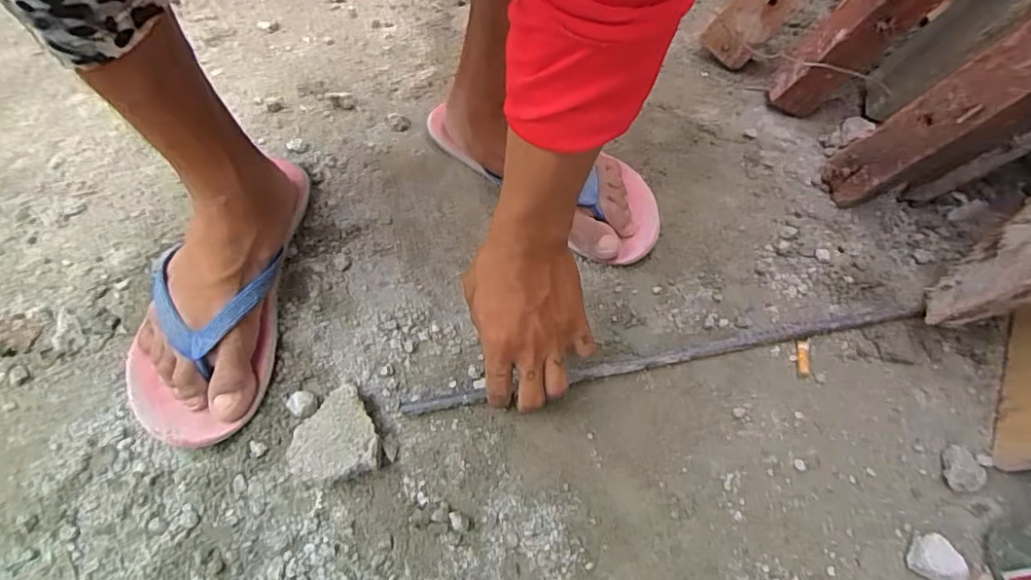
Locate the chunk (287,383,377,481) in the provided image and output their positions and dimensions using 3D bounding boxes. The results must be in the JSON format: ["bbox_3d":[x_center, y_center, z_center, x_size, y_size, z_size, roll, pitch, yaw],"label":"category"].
[{"bbox_3d":[-0.135,0.109,0.403,0.060,0.024,0.062,-19,61,-14],"label":"chunk"}]

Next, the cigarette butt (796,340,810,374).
[{"bbox_3d":[0.238,0.055,0.453,0.010,0.004,0.031,13,58,5],"label":"cigarette butt"}]

